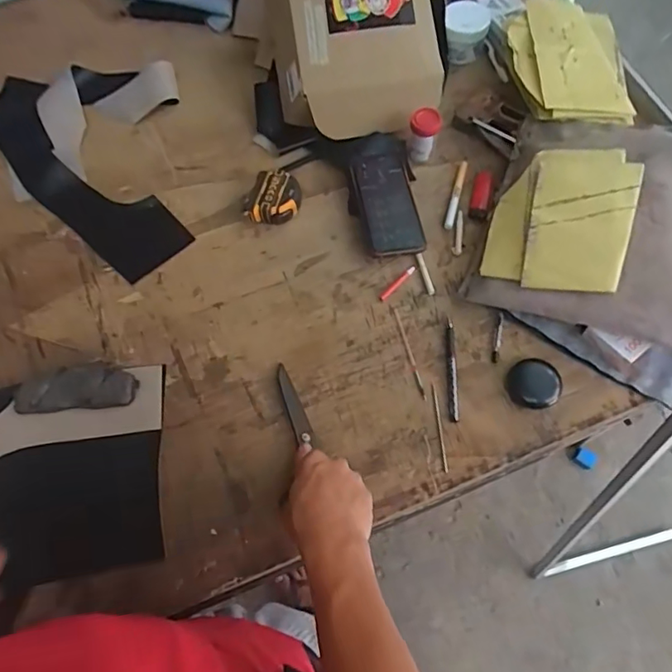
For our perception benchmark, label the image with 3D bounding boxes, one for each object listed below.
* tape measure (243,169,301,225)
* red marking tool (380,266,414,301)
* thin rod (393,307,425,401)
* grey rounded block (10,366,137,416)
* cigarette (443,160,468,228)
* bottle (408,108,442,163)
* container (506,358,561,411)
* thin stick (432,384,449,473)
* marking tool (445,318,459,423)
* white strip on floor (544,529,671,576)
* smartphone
[{"bbox_3d":[-0.090,-0.201,0.766,0.078,0.044,0.080,2,66,2],"label":"tape measure"},{"bbox_3d":[0.082,-0.070,0.708,0.009,0.004,0.067,39,71,18],"label":"red marking tool"},{"bbox_3d":[0.092,0.020,0.668,0.007,0.004,0.128,-13,66,-5],"label":"thin rod"},{"bbox_3d":[-0.326,0.065,0.662,0.151,0.016,0.056,-5,66,-1],"label":"grey rounded block"},{"bbox_3d":[0.174,-0.207,0.763,0.014,0.008,0.129,14,66,8],"label":"cigarette"},{"bbox_3d":[0.130,-0.293,0.777,0.041,0.077,0.040,0,66,1],"label":"bottle"},{"bbox_3d":[0.239,0.055,0.636,0.061,0.013,0.068,25,69,12],"label":"container"},{"bbox_3d":[0.122,0.107,0.623,0.004,0.004,0.106,-4,64,0],"label":"thin stick"},{"bbox_3d":[0.143,0.040,0.652,0.011,0.005,0.133,2,66,2],"label":"marking tool"},{"bbox_3d":[0.705,0.556,1.360,0.358,0.015,0.025,-14,65,-5],"label":"white strip on floor"},{"bbox_3d":[0.076,-0.185,0.751,0.076,0.016,0.160,-10,72,-9],"label":"smartphone"}]

